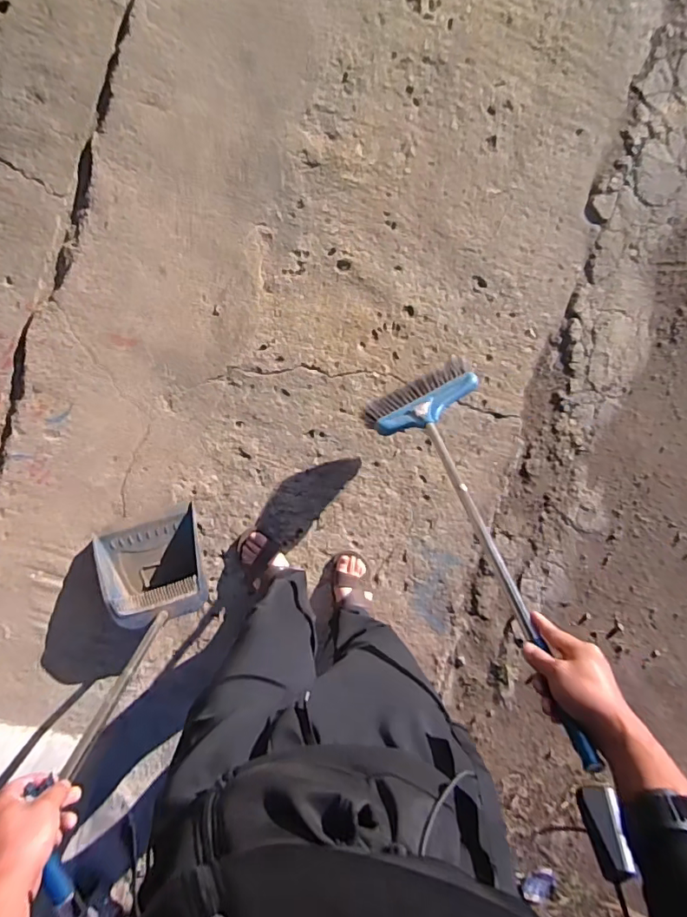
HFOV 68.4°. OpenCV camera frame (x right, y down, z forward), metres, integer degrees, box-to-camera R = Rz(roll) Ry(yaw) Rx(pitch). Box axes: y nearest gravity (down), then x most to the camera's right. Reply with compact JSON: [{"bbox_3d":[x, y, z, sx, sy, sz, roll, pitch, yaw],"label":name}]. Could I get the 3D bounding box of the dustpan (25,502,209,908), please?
[{"bbox_3d":[-0.429,0.387,0.972,0.243,0.811,0.215,-13,110,-6],"label":"dustpan"}]

